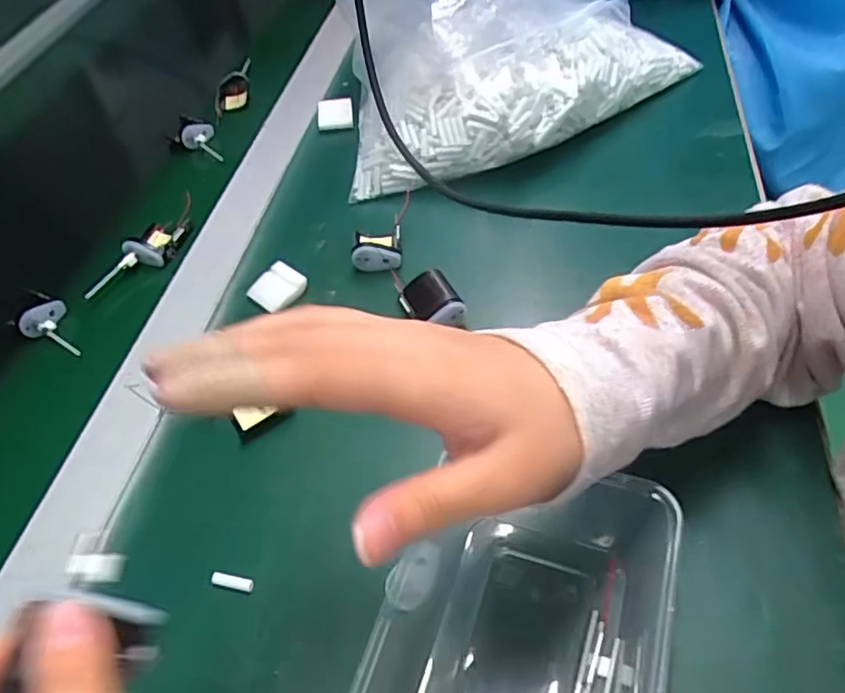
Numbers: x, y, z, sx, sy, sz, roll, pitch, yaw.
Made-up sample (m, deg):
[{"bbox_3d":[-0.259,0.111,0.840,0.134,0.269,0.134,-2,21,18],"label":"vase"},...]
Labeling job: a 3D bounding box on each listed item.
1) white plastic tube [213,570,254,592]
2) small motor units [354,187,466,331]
[{"bbox_3d":[-0.102,0.125,0.326,0.024,0.004,0.007,7,52,14],"label":"white plastic tube"},{"bbox_3d":[-0.016,-0.055,0.445,0.053,0.033,0.124,-20,51,-8],"label":"small motor units"}]

